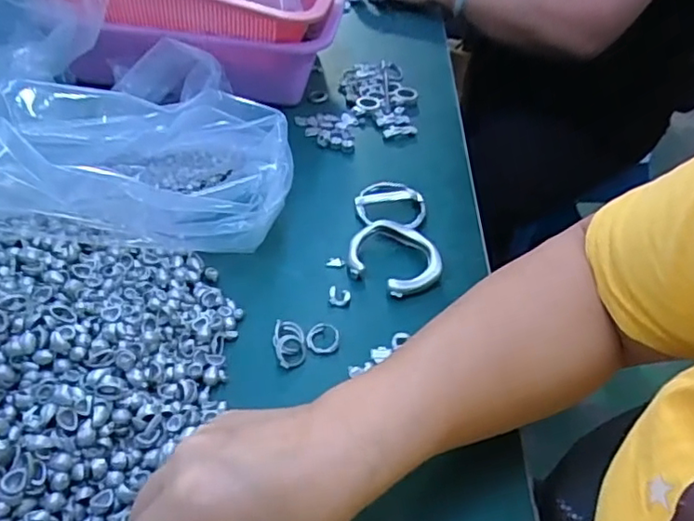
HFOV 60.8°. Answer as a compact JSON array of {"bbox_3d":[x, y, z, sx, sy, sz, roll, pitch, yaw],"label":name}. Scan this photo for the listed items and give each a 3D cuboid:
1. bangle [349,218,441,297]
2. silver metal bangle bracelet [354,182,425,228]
[{"bbox_3d":[0.037,-0.002,0.450,0.068,0.017,0.060,28,46,22],"label":"bangle"},{"bbox_3d":[0.037,-0.050,0.501,0.058,0.009,0.064,6,42,-2],"label":"silver metal bangle bracelet"}]

